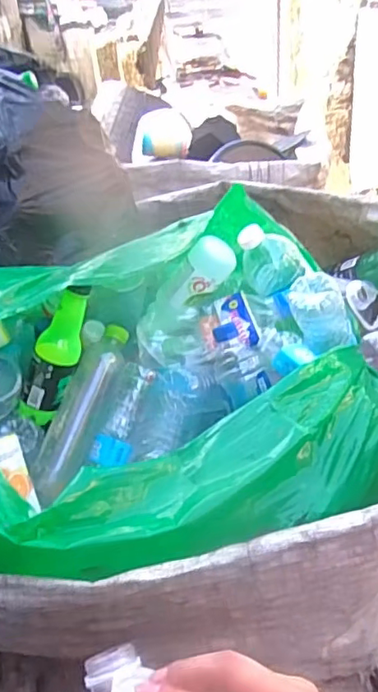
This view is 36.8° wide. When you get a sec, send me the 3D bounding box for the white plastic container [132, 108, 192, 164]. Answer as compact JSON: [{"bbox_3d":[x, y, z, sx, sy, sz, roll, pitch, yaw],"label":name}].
[{"bbox_3d":[-0.087,-0.676,1.812,0.187,0.109,0.260,-5,33,1],"label":"white plastic container"}]

